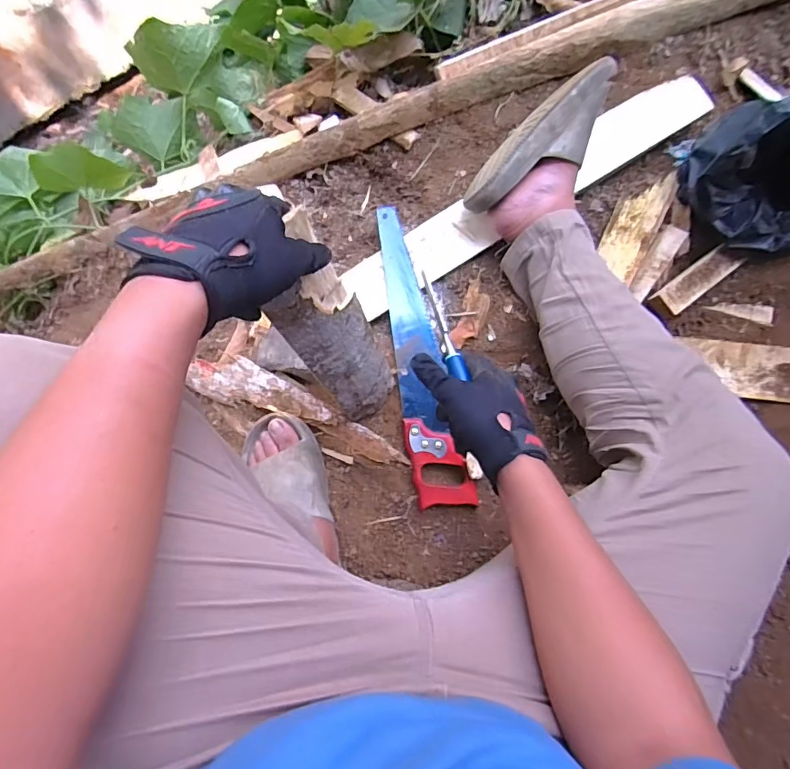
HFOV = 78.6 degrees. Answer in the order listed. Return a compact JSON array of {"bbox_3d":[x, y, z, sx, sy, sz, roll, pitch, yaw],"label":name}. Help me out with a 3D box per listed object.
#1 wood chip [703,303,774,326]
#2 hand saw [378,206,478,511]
[{"bbox_3d":[0.552,-0.117,0.773,0.098,0.020,0.029,13,82,15],"label":"wood chip"},{"bbox_3d":[0.033,-0.044,0.728,0.086,0.022,0.461,-12,85,-8],"label":"hand saw"}]

